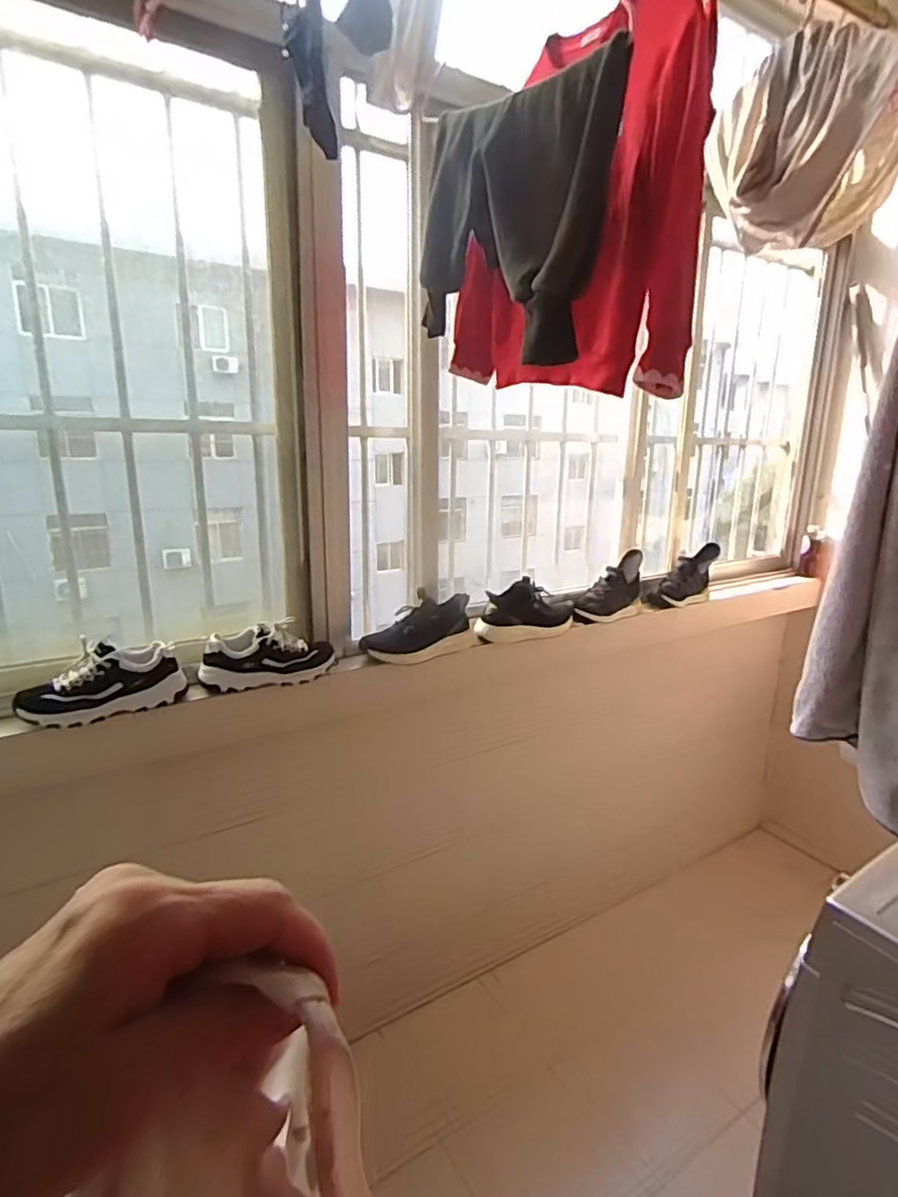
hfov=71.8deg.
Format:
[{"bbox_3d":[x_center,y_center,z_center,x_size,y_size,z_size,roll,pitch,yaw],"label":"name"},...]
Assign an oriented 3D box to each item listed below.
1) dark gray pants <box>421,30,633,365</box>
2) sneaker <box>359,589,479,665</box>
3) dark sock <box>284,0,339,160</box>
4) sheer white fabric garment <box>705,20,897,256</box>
[{"bbox_3d":[0.064,-0.443,0.776,0.090,0.288,0.360,-4,13,-23],"label":"dark gray pants"},{"bbox_3d":[-0.070,0.063,1.377,0.270,0.130,0.091,-8,15,-37],"label":"sneaker"},{"bbox_3d":[-0.160,-0.611,0.724,0.058,0.156,0.055,-1,12,-13],"label":"dark sock"},{"bbox_3d":[0.596,-0.734,1.028,0.311,0.257,0.234,9,14,31],"label":"sheer white fabric garment"}]

